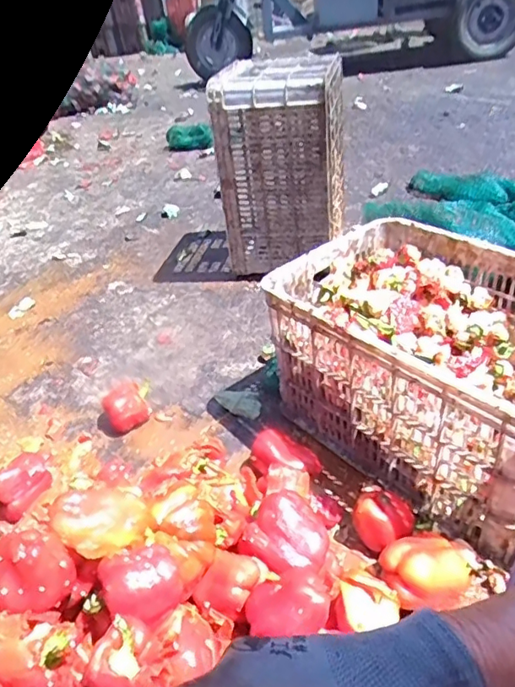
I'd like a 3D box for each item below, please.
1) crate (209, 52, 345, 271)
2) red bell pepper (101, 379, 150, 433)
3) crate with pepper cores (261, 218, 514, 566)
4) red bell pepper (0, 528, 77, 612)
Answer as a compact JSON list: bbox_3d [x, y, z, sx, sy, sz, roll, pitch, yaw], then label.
[{"bbox_3d":[0.069,-0.479,1.472,0.295,0.485,0.276,6,38,19],"label":"crate"},{"bbox_3d":[-0.267,0.134,1.107,0.092,0.072,0.087,-12,36,-4],"label":"red bell pepper"},{"bbox_3d":[0.312,0.041,0.927,0.355,0.307,0.517,-30,41,-27],"label":"crate with pepper cores"},{"bbox_3d":[-0.236,0.231,0.553,0.073,0.056,0.068,-6,36,4],"label":"red bell pepper"}]

